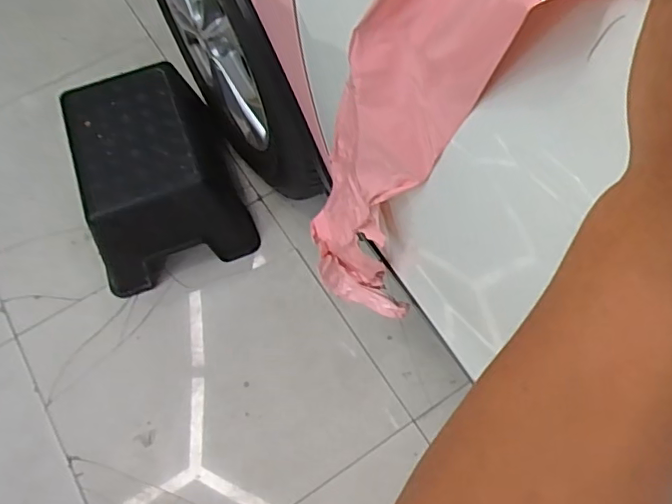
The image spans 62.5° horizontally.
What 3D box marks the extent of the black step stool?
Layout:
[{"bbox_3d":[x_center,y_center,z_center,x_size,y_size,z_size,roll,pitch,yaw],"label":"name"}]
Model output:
[{"bbox_3d":[-0.355,-0.147,1.141,0.325,0.268,0.352,-20,67,-7],"label":"black step stool"}]

